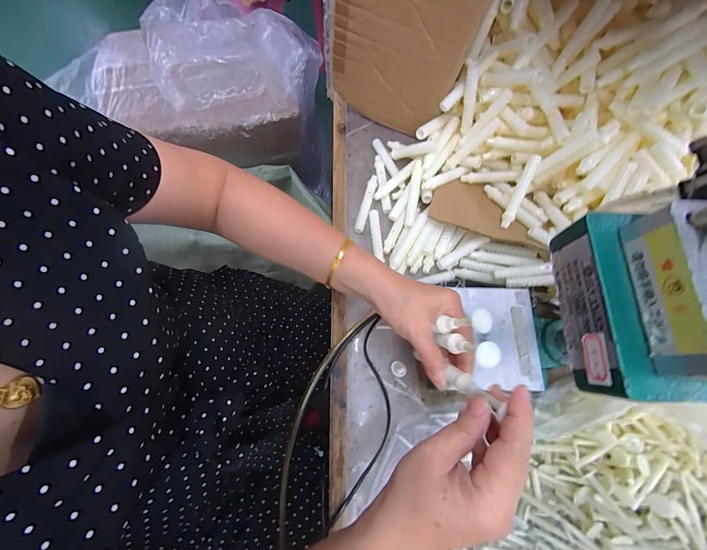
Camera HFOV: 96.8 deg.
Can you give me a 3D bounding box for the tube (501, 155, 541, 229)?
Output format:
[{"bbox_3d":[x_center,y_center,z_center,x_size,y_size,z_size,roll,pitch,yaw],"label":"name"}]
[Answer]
[{"bbox_3d":[0.213,-0.106,0.404,0.014,0.015,0.091,21,103,4],"label":"tube"}]

